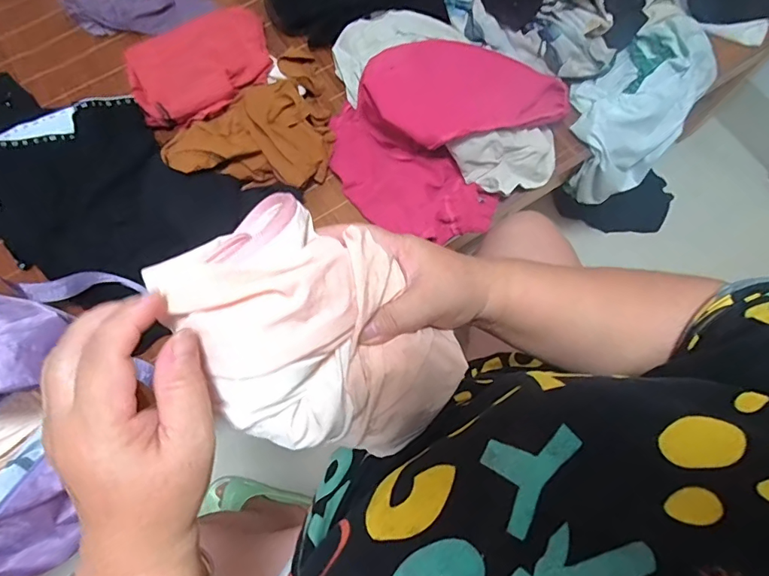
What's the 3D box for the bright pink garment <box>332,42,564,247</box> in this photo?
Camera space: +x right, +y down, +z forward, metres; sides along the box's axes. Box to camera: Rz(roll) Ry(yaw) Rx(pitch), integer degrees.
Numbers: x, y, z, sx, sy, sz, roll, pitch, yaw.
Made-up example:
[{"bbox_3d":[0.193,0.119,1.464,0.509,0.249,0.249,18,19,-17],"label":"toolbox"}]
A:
[{"bbox_3d":[0.082,-0.250,0.719,0.285,0.113,0.331,39,78,11],"label":"bright pink garment"}]

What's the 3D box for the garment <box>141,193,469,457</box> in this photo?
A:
[{"bbox_3d":[-0.040,0.031,0.301,0.206,0.060,0.126,29,97,-35],"label":"garment"}]

